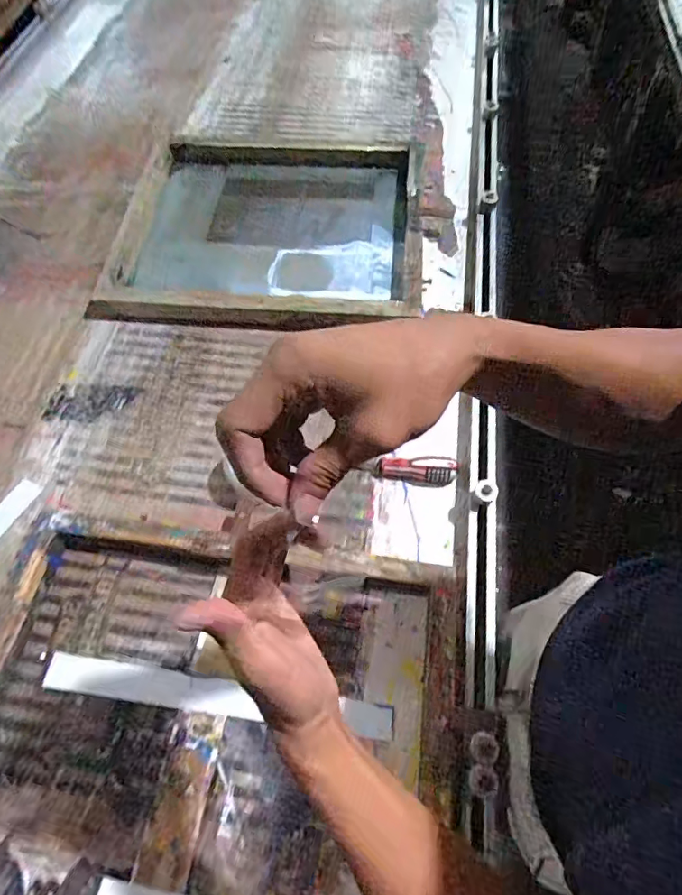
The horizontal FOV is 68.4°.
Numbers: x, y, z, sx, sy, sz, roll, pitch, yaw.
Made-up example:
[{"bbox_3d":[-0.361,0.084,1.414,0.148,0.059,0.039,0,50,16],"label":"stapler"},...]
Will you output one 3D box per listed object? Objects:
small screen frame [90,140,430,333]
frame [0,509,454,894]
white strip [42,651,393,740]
[{"bbox_3d":[-0.130,-0.424,0.947,0.558,0.061,0.463,3,63,2],"label":"small screen frame"},{"bbox_3d":[-0.167,0.321,0.565,0.571,0.059,0.457,7,63,4],"label":"frame"},{"bbox_3d":[-0.150,0.299,0.605,0.420,0.006,0.040,7,57,5],"label":"white strip"}]

